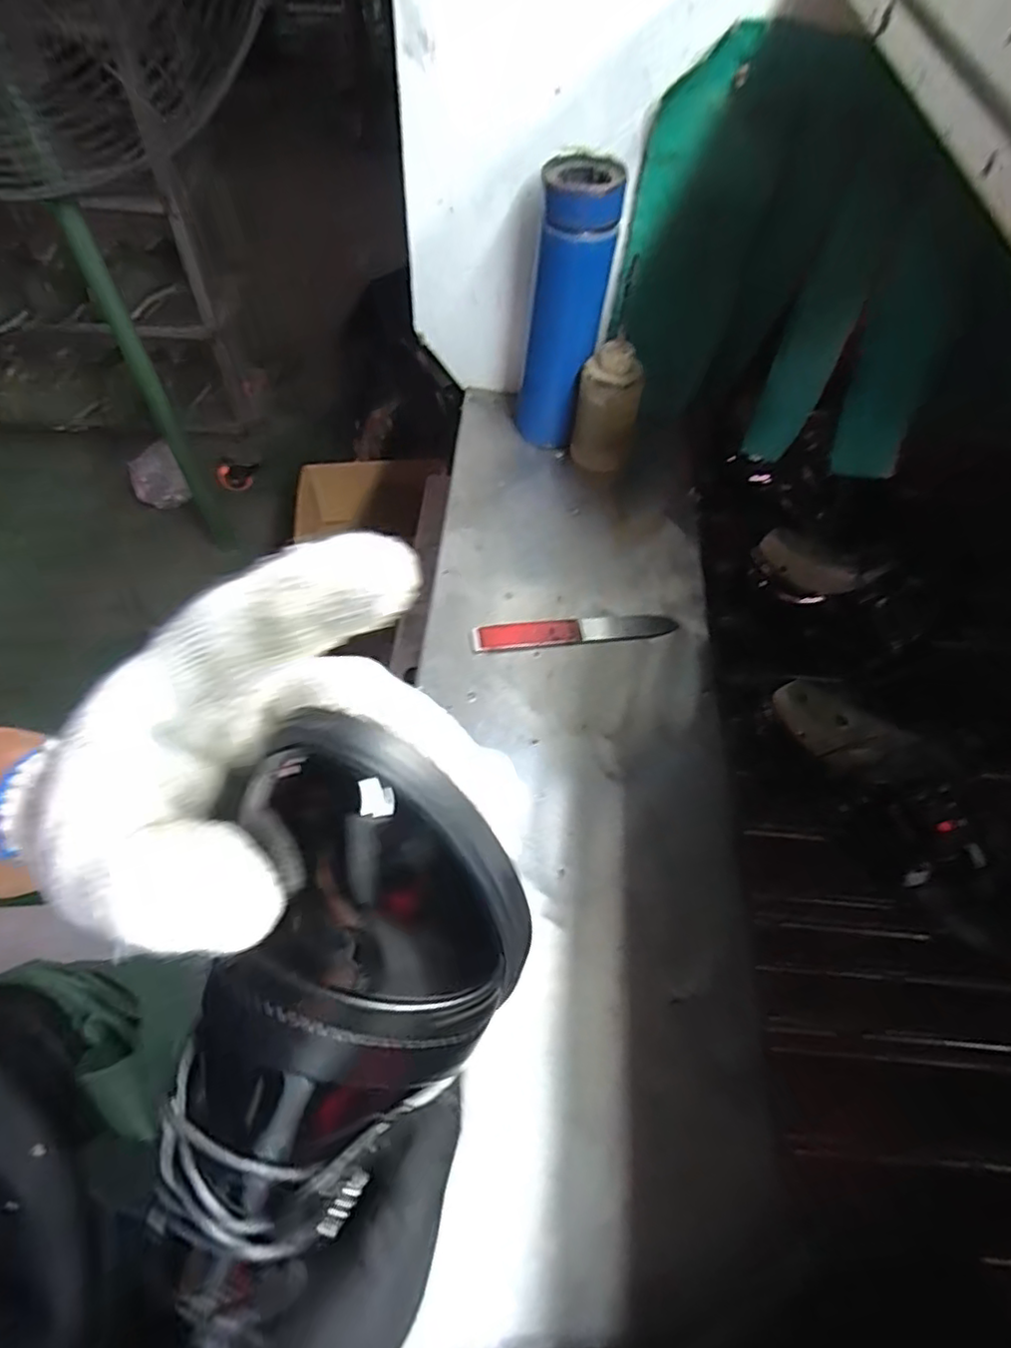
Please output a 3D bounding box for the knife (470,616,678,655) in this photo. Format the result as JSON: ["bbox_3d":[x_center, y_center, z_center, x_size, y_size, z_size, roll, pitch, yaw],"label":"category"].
[{"bbox_3d":[0.056,-0.036,0.527,0.162,0.005,0.025,-6,59,-5],"label":"knife"}]

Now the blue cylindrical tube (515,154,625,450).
[{"bbox_3d":[0.050,-0.308,0.574,0.073,0.217,0.065,8,59,4],"label":"blue cylindrical tube"}]

